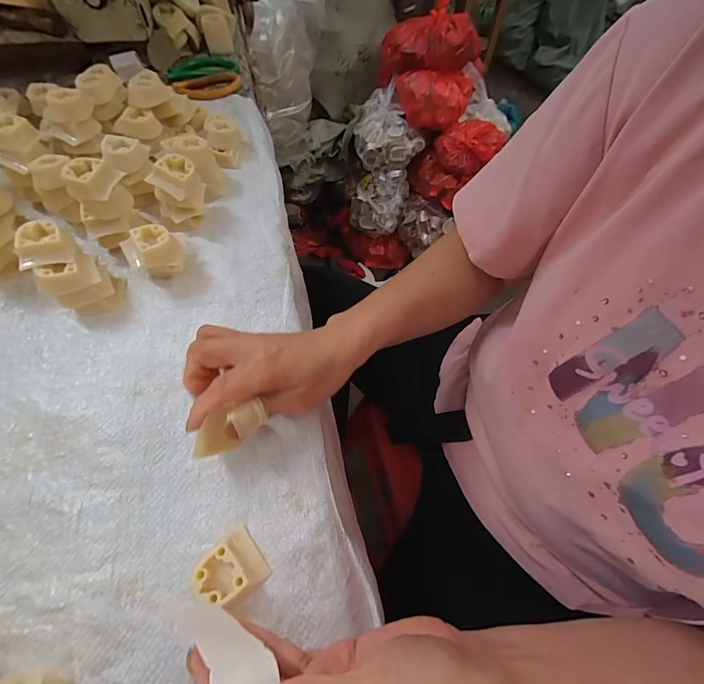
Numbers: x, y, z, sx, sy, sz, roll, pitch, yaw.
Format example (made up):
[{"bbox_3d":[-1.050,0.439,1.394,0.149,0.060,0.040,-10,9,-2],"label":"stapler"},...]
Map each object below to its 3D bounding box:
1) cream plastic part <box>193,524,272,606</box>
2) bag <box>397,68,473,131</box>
[{"bbox_3d":[-0.079,0.148,0.230,0.038,0.016,0.036,-34,68,-19],"label":"cream plastic part"},{"bbox_3d":[0.249,-0.736,1.054,0.227,0.109,0.128,4,61,-2],"label":"bag"}]

